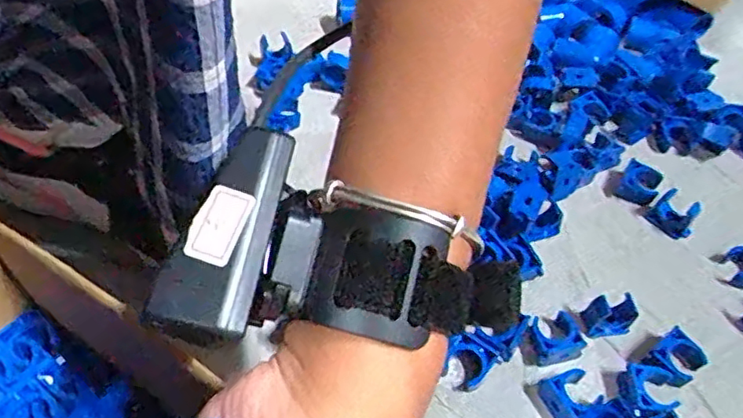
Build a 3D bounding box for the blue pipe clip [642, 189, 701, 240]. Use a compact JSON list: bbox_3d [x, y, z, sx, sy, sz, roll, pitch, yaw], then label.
[{"bbox_3d":[0.207,0.003,0.420,0.032,0.021,0.016,36,56,27],"label":"blue pipe clip"}]

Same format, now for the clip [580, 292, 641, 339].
[{"bbox_3d":[0.144,0.064,0.371,0.029,0.022,0.016,-8,48,-10],"label":"clip"}]

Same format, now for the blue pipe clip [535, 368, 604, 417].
[{"bbox_3d":[0.112,0.106,0.345,0.027,0.013,0.028,-20,51,-19],"label":"blue pipe clip"}]

